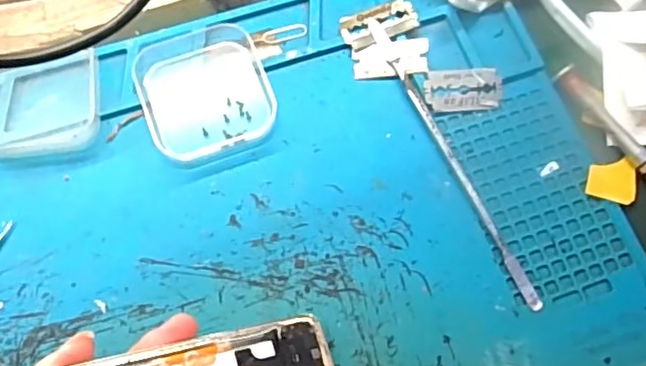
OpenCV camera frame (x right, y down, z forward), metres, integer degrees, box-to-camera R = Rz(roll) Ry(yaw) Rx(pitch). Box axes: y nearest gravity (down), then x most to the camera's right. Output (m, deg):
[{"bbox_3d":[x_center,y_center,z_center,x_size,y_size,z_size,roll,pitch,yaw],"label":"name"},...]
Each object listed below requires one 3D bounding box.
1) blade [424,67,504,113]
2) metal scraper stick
[{"bbox_3d":[0.075,-0.050,0.334,0.041,0.004,0.022,-5,86,-6],"label":"blade"},{"bbox_3d":[0.071,-0.003,0.318,0.007,0.005,0.145,-23,73,-9],"label":"metal scraper stick"}]

